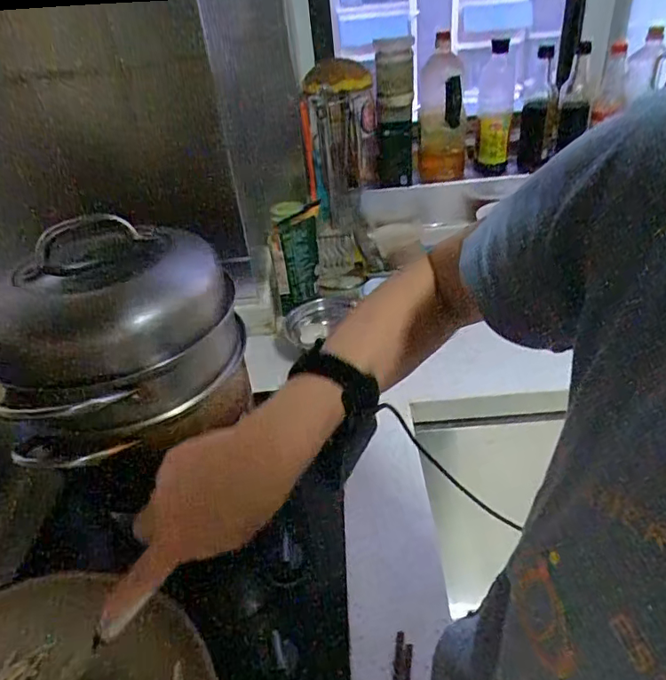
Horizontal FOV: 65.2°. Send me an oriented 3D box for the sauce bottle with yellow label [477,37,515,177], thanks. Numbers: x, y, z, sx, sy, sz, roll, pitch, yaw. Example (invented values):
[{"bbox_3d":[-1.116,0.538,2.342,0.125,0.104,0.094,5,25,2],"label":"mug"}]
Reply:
[{"bbox_3d":[0.348,-0.490,1.113,0.069,0.250,0.069,3,35,14],"label":"sauce bottle with yellow label"}]

